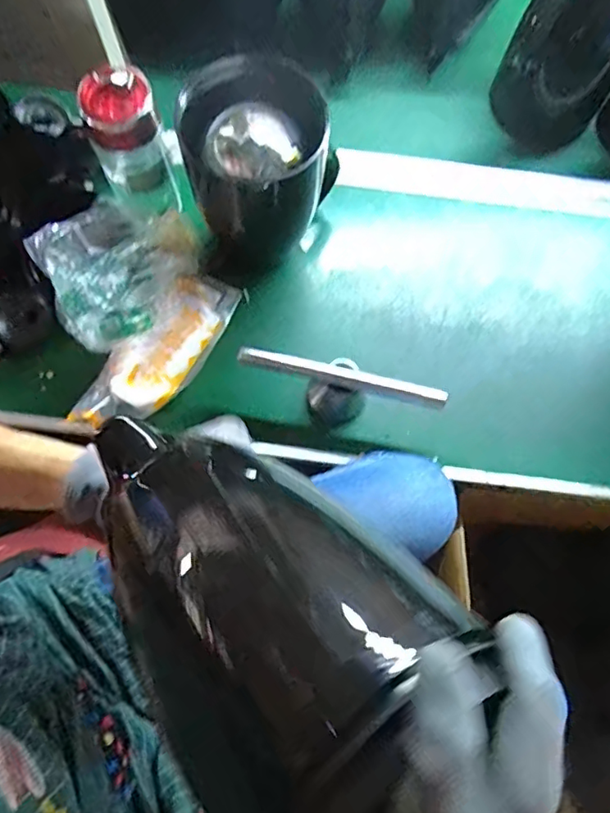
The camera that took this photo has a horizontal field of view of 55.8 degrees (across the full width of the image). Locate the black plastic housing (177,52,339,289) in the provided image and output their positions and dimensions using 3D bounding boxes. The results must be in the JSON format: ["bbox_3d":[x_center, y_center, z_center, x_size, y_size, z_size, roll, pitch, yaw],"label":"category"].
[{"bbox_3d":[-0.042,-0.231,0.576,0.139,0.178,0.121,13,74,3],"label":"black plastic housing"}]

